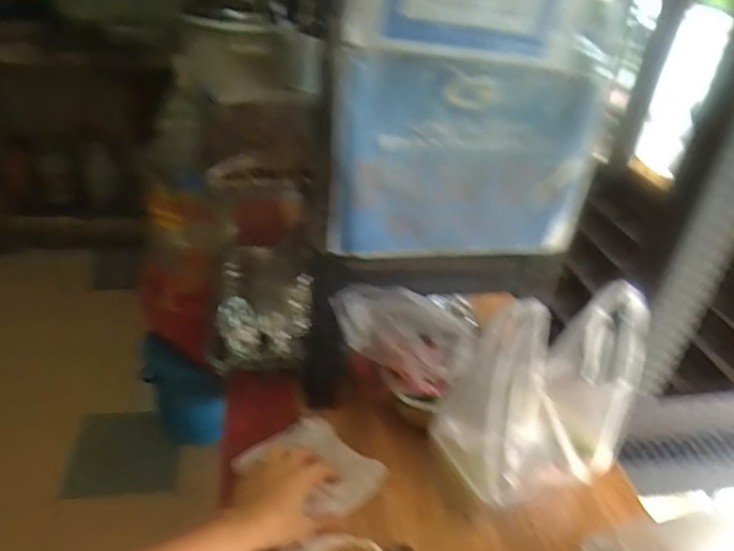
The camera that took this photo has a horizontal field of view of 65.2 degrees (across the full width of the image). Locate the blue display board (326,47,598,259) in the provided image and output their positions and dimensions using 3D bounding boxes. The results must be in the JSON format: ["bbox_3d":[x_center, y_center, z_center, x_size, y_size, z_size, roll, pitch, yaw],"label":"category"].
[{"bbox_3d":[0.102,-0.114,0.608,0.274,0.213,0.025,-3,34,-12],"label":"blue display board"}]

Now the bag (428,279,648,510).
[{"bbox_3d":[0.186,0.121,0.602,0.186,0.215,0.097,-7,35,-18],"label":"bag"}]

